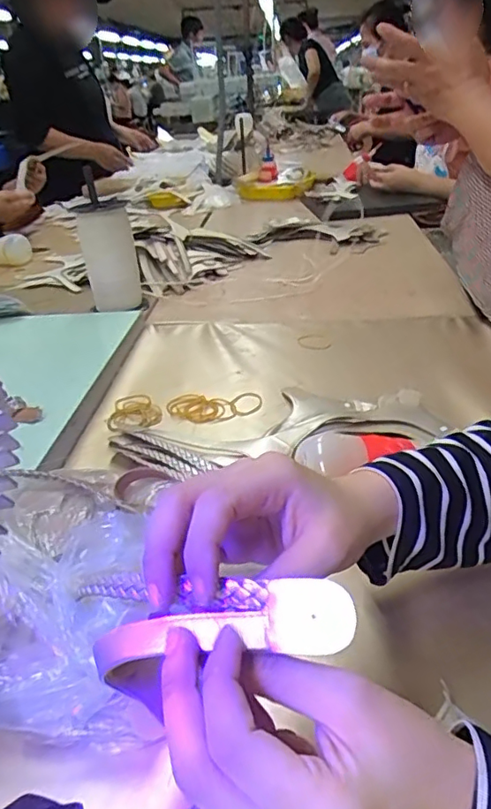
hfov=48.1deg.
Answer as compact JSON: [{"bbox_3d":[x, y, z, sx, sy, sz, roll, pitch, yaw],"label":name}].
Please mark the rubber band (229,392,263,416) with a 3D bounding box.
[{"bbox_3d":[0.001,-0.001,0.633,0.036,0.004,0.043,-5,31,-2],"label":"rubber band"}]

